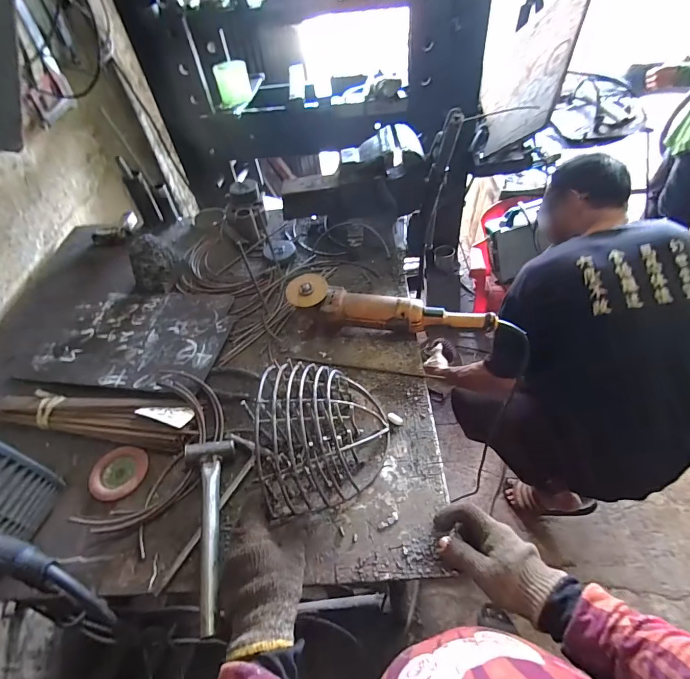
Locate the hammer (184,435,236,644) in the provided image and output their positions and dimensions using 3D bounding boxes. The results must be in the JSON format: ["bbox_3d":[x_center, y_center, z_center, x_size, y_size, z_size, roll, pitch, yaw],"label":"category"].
[{"bbox_3d":[-0.183,0.250,0.518,0.057,0.036,0.244,-13,51,-6],"label":"hammer"}]

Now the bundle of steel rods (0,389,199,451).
[{"bbox_3d":[-0.413,0.122,0.653,0.344,0.032,0.087,5,51,9],"label":"bundle of steel rods"}]

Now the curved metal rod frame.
[{"bbox_3d":[-0.027,0.126,0.561,0.181,0.106,0.208,-7,50,0],"label":"curved metal rod frame"}]

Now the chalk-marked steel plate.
[{"bbox_3d":[-0.434,-0.008,0.789,0.386,0.011,0.255,2,47,9],"label":"chalk-marked steel plate"}]

